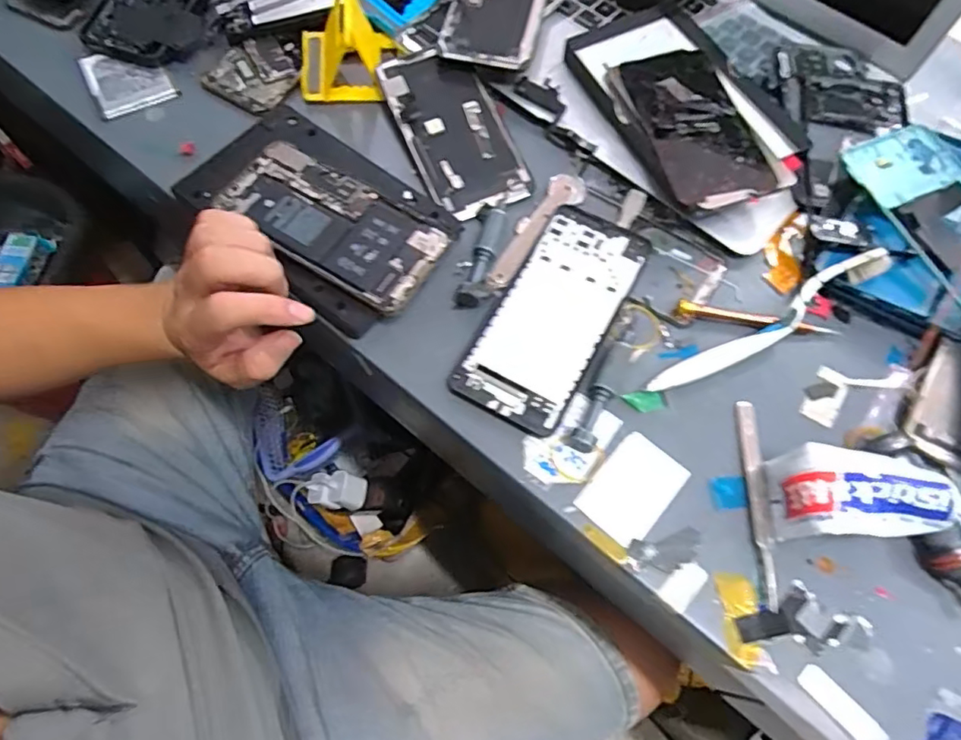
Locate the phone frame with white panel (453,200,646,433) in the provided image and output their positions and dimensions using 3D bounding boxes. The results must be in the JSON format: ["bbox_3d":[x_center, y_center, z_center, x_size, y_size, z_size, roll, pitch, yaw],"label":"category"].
[{"bbox_3d":[0.049,-0.039,0.379,0.073,0.006,0.161,28,67,11],"label":"phone frame with white panel"}]

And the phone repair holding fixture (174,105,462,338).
[{"bbox_3d":[-0.111,-0.110,0.405,0.189,0.017,0.111,36,69,14],"label":"phone repair holding fixture"}]

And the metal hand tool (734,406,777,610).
[{"bbox_3d":[0.160,0.073,0.335,0.011,0.008,0.118,5,65,1],"label":"metal hand tool"}]

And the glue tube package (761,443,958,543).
[{"bbox_3d":[0.204,0.068,0.311,0.077,0.038,0.045,4,65,1],"label":"glue tube package"}]

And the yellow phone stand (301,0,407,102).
[{"bbox_3d":[-0.105,-0.261,0.459,0.081,0.056,0.076,-1,65,-2],"label":"yellow phone stand"}]

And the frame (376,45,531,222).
[{"bbox_3d":[-0.020,-0.184,0.441,0.074,0.013,0.151,-23,74,-4],"label":"frame"}]

